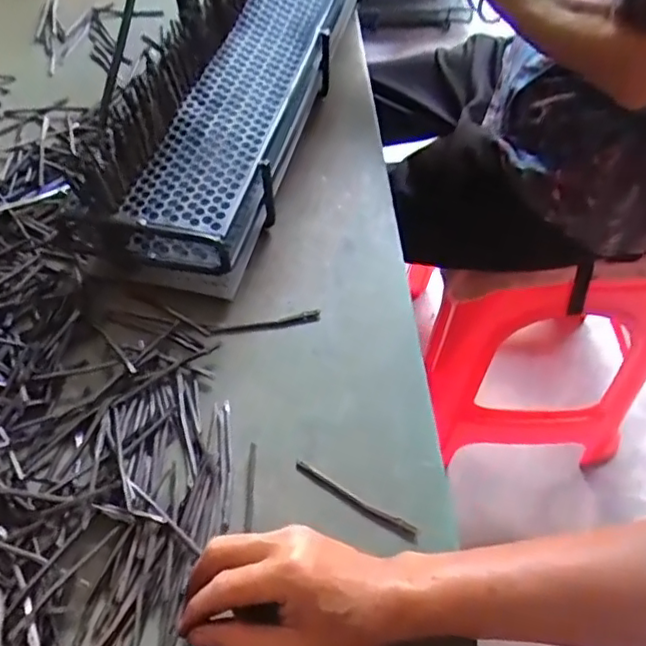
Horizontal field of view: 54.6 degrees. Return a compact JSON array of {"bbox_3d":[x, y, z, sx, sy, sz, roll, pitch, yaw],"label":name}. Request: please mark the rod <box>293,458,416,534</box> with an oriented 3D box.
[{"bbox_3d":[0.022,0.122,0.438,0.095,0.004,0.008,26,57,19],"label":"rod"}]

